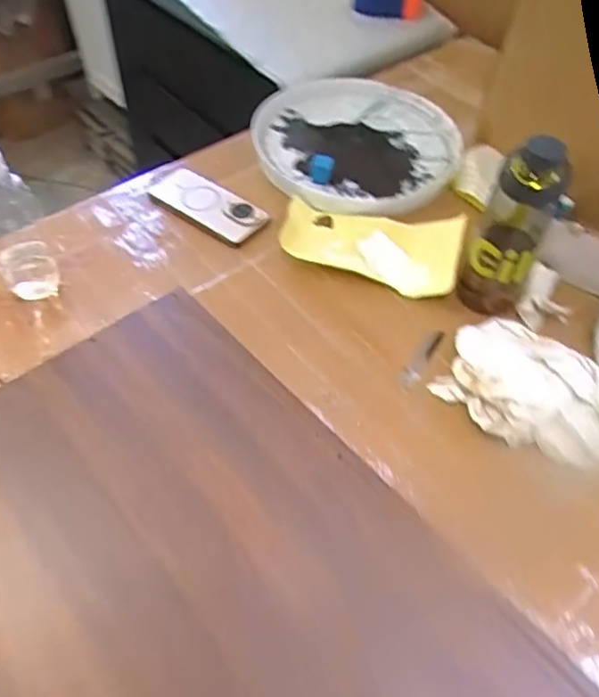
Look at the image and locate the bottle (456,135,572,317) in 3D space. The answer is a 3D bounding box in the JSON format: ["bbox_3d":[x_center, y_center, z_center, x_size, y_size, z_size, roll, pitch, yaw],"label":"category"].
[{"bbox_3d":[0.241,-0.135,0.684,0.070,0.207,0.075,24,55,14],"label":"bottle"}]

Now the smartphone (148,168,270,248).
[{"bbox_3d":[-0.129,-0.197,0.826,0.167,0.017,0.073,33,58,20],"label":"smartphone"}]

